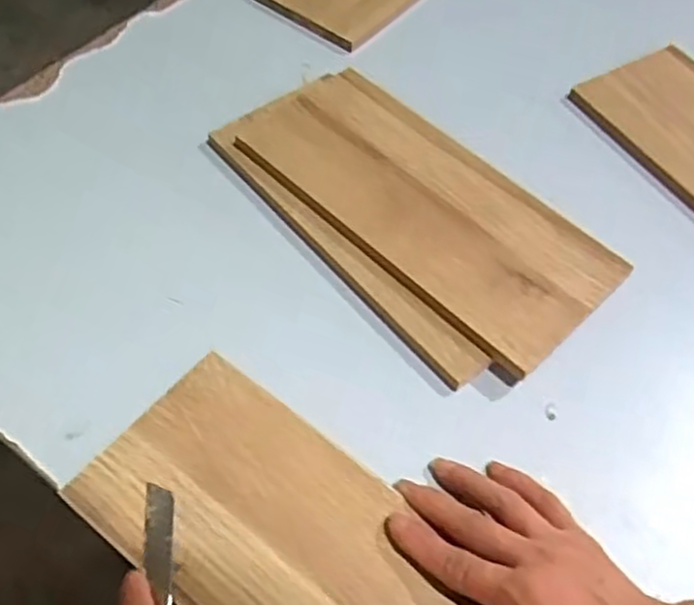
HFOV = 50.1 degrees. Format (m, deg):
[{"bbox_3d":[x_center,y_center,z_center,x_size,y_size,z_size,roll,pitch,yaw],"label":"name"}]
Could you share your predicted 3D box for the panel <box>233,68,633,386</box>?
[{"bbox_3d":[0.056,-0.077,0.563,0.125,0.018,0.289,-36,63,-27],"label":"panel"}]

